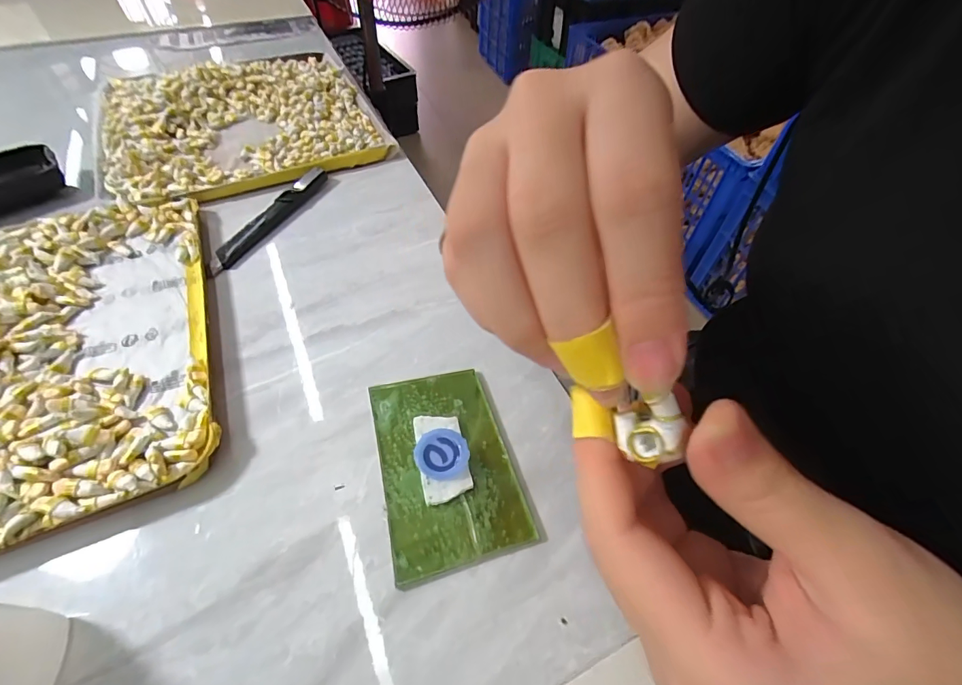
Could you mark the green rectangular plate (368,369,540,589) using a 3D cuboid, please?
[{"bbox_3d":[-0.019,0.062,0.225,0.067,0.011,0.102,-12,55,-11],"label":"green rectangular plate"}]

